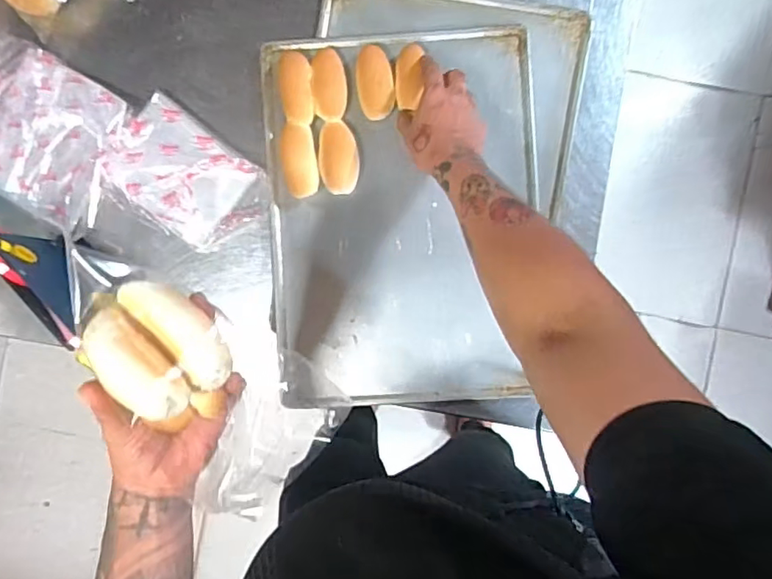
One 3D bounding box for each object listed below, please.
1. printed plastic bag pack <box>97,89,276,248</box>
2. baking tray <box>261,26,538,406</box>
[{"bbox_3d":[-0.247,-0.133,0.677,0.190,0.041,0.134,38,92,1],"label":"printed plastic bag pack"},{"bbox_3d":[0.020,-0.083,0.681,0.318,0.020,0.436,-3,91,1],"label":"baking tray"}]

